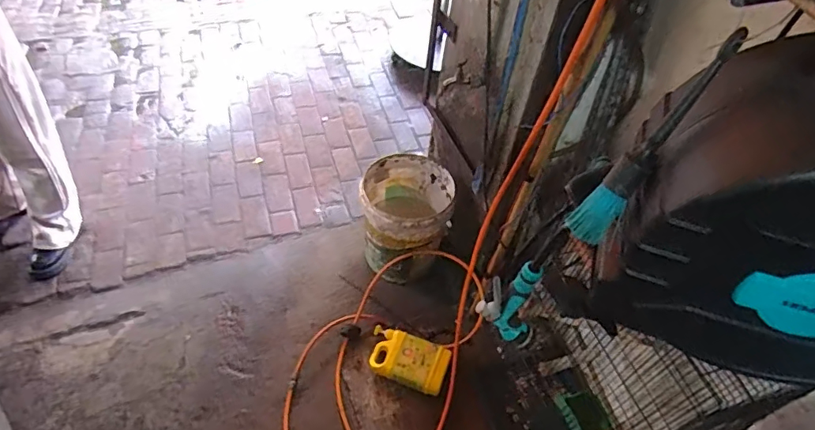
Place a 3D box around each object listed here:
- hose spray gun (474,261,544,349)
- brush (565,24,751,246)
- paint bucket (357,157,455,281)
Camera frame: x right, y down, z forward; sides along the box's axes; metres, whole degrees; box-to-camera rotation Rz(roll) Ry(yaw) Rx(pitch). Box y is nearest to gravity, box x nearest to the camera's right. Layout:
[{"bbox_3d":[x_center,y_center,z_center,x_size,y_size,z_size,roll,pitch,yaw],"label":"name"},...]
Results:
[{"bbox_3d":[0.183,0.155,0.914,0.098,0.221,0.054,38,56,23],"label":"hose spray gun"},{"bbox_3d":[0.255,-0.070,0.527,0.043,0.247,0.031,4,37,-44],"label":"brush"},{"bbox_3d":[-0.001,0.009,1.676,0.283,0.292,0.278,3,50,-4],"label":"paint bucket"}]

